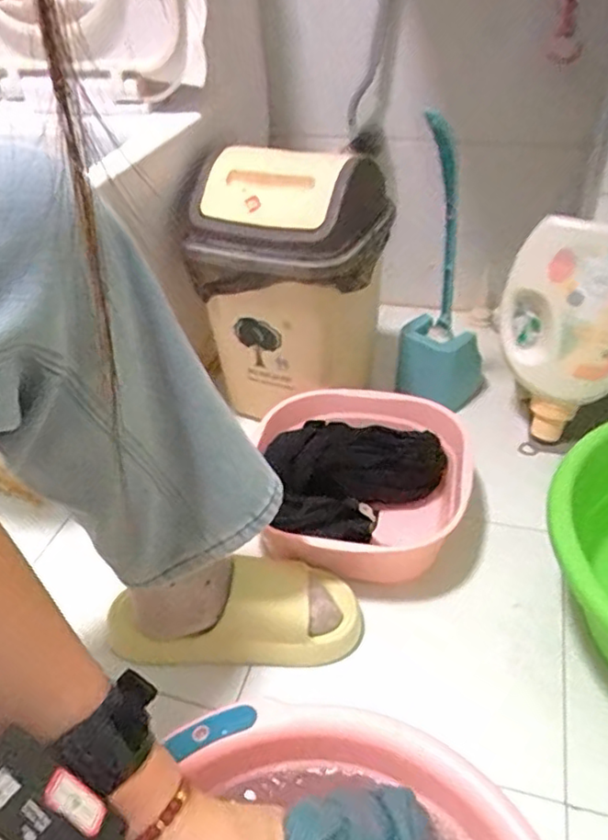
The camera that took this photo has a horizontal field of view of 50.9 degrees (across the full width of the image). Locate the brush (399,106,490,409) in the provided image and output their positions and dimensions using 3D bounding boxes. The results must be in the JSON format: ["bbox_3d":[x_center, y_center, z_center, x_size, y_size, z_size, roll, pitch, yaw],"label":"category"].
[{"bbox_3d":[0.185,-0.186,0.848,0.096,0.385,0.094,-14,39,-14],"label":"brush"}]

